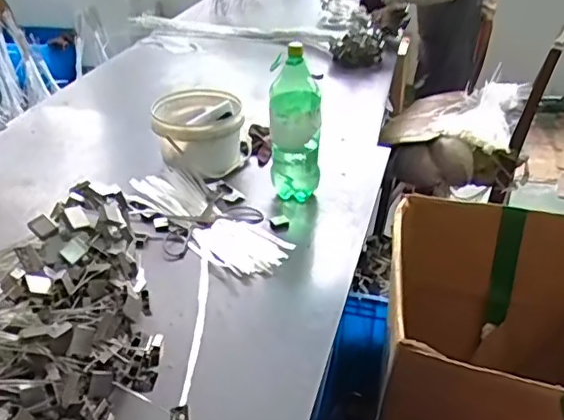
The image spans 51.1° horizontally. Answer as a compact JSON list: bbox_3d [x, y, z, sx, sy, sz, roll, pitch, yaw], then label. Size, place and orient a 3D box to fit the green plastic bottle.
[{"bbox_3d":[0.026,-0.153,1.152,0.096,0.288,0.084,-1,31,-2],"label":"green plastic bottle"}]

